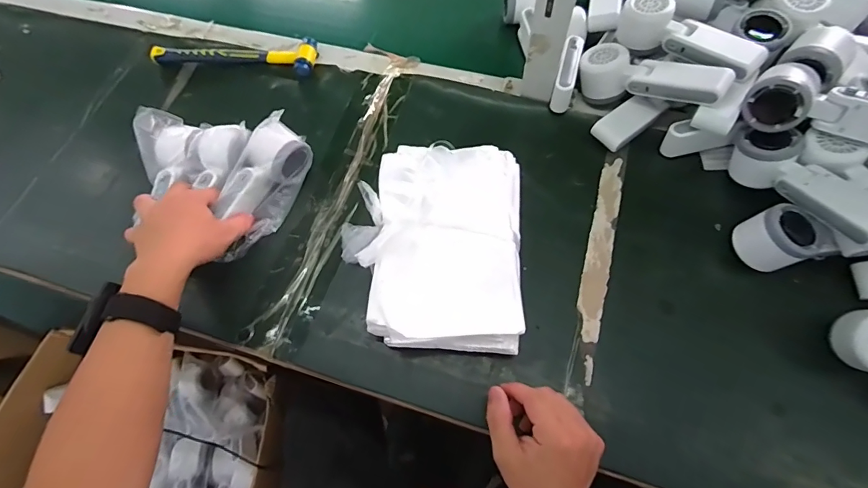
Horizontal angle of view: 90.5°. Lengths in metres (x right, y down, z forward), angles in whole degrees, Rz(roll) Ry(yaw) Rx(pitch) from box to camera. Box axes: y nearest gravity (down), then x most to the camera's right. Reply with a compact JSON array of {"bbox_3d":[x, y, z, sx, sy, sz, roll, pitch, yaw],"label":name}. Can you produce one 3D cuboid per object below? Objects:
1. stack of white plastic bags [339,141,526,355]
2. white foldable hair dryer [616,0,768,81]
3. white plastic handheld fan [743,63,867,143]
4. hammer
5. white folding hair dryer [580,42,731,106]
[{"bbox_3d":[-0.005,-0.002,0.466,0.197,0.065,0.227,2,66,4],"label":"stack of white plastic bags"},{"bbox_3d":[0.299,-0.242,0.514,0.167,0.048,0.049,40,74,18],"label":"white foldable hair dryer"},{"bbox_3d":[0.404,-0.125,0.427,0.067,0.059,0.163,-40,70,-14],"label":"white plastic handheld fan"},{"bbox_3d":[-0.290,-0.277,0.630,0.238,0.025,0.058,6,66,6],"label":"hammer"},{"bbox_3d":[0.257,-0.195,0.512,0.162,0.057,0.050,24,68,35],"label":"white folding hair dryer"}]

